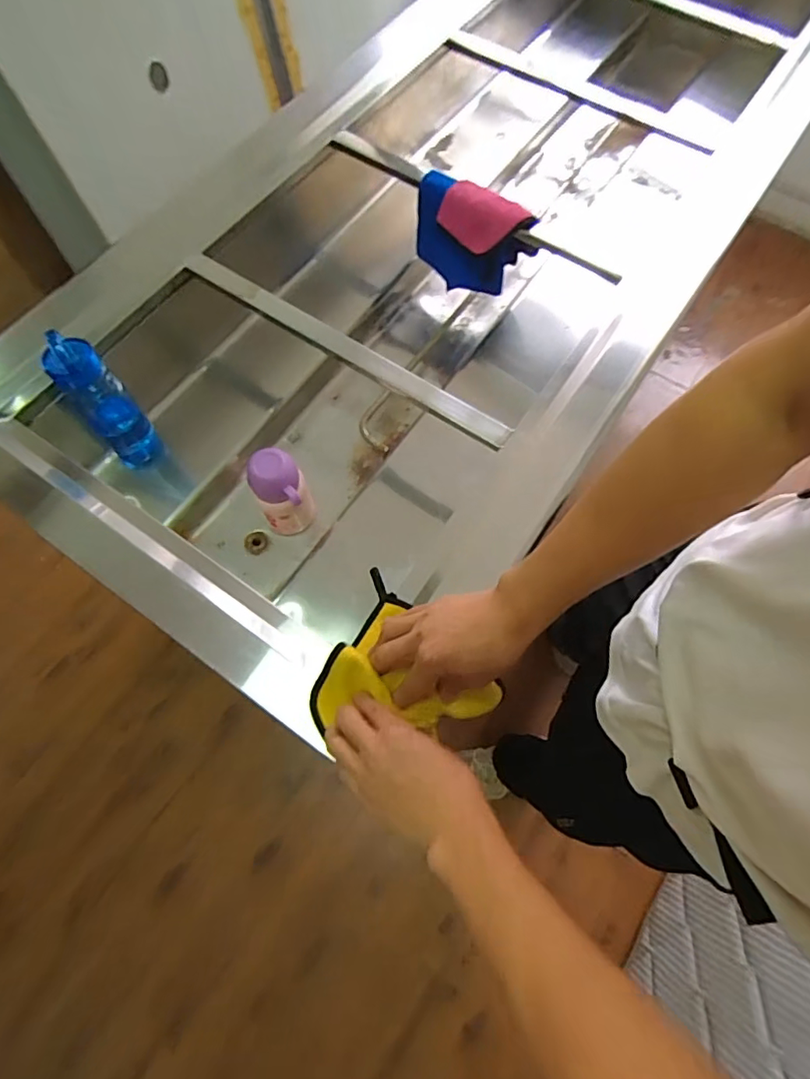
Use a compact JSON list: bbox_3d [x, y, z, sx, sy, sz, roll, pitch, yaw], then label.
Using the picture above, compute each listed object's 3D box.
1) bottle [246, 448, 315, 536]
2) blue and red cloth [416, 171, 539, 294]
[{"bbox_3d":[-0.173,-0.063,0.779,0.069,0.163,0.085,-14,70,-8],"label":"bottle"},{"bbox_3d":[0.106,-0.486,0.875,0.191,0.135,0.079,23,69,7],"label":"blue and red cloth"}]

